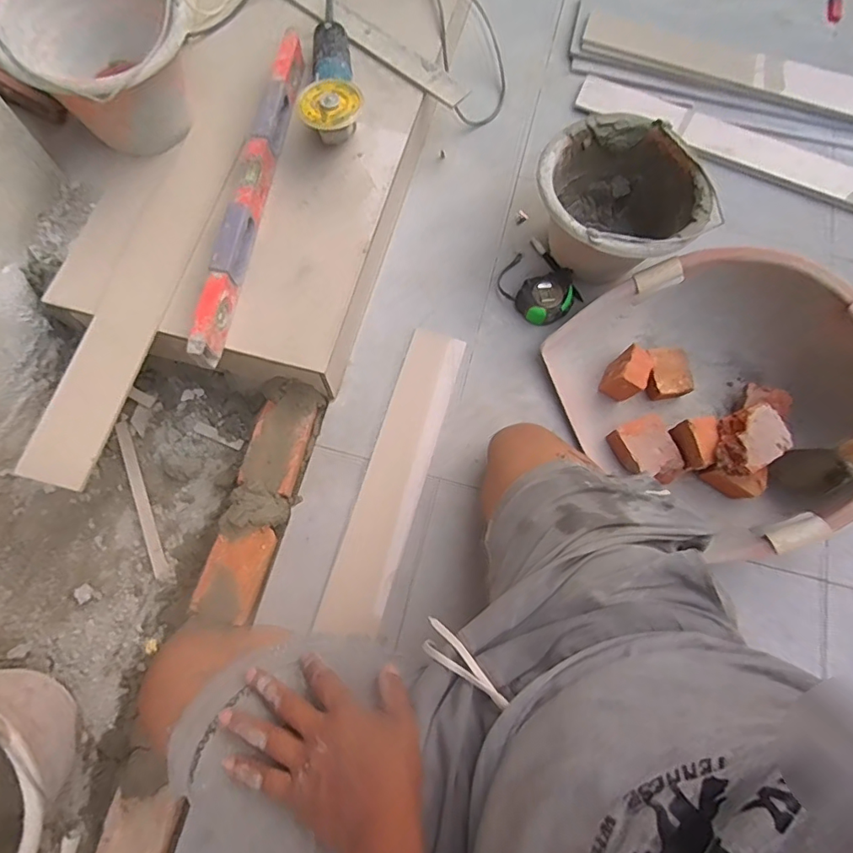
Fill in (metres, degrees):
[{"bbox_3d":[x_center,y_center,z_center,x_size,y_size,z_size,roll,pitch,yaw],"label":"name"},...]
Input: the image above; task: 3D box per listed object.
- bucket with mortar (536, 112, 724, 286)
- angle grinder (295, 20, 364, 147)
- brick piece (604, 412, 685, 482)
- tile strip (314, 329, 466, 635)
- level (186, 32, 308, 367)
[{"bbox_3d":[0.296,-0.338,0.813,0.230,0.166,0.246,0,72,-1],"label":"bucket with mortar"},{"bbox_3d":[-0.148,-0.546,0.801,0.090,0.077,0.246,-2,72,-2],"label":"angle grinder"},{"bbox_3d":[0.332,0.040,0.761,0.085,0.043,0.100,-19,73,-8],"label":"brick piece"},{"bbox_3d":[-0.046,0.070,0.762,0.088,0.016,0.466,15,77,10],"label":"tile strip"},{"bbox_3d":[-0.259,-0.355,0.751,0.028,0.061,0.560,9,72,2],"label":"level"}]

